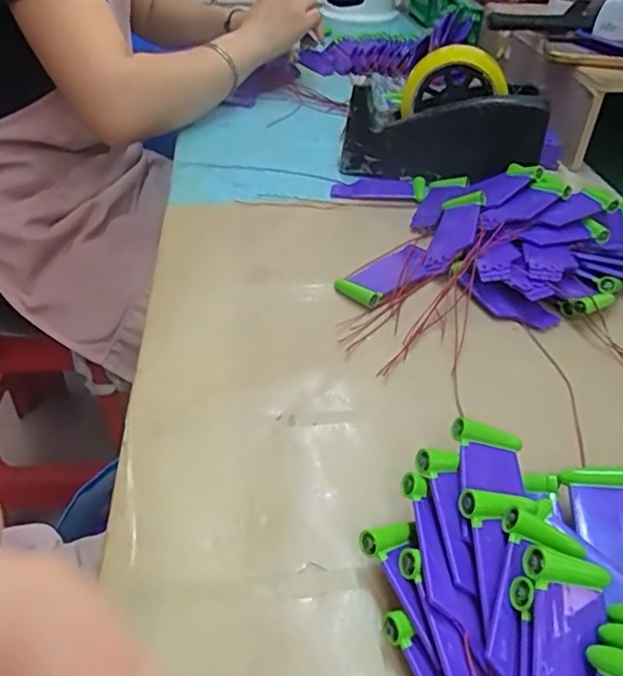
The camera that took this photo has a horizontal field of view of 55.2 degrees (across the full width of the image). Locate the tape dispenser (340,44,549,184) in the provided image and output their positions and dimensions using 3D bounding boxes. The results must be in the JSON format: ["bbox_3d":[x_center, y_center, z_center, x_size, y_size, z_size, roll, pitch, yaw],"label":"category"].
[{"bbox_3d":[0.130,-0.208,0.577,0.182,0.117,0.076,17,43,17],"label":"tape dispenser"}]

